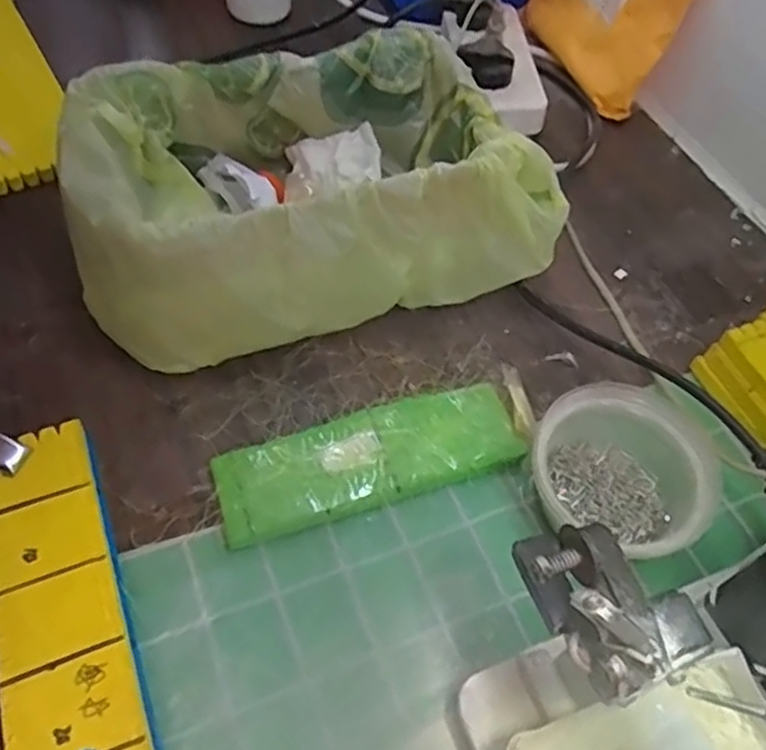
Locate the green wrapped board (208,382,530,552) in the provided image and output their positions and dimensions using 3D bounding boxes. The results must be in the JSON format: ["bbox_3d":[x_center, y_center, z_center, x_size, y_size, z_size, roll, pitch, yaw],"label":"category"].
[{"bbox_3d":[-0.008,0.050,0.423,0.180,0.014,0.059,-15,58,-14],"label":"green wrapped board"}]

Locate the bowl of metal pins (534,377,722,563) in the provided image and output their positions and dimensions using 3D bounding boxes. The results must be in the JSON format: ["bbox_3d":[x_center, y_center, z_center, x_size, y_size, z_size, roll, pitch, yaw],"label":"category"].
[{"bbox_3d":[0.133,0.060,0.403,0.098,0.058,0.095,2,55,-3],"label":"bowl of metal pins"}]

